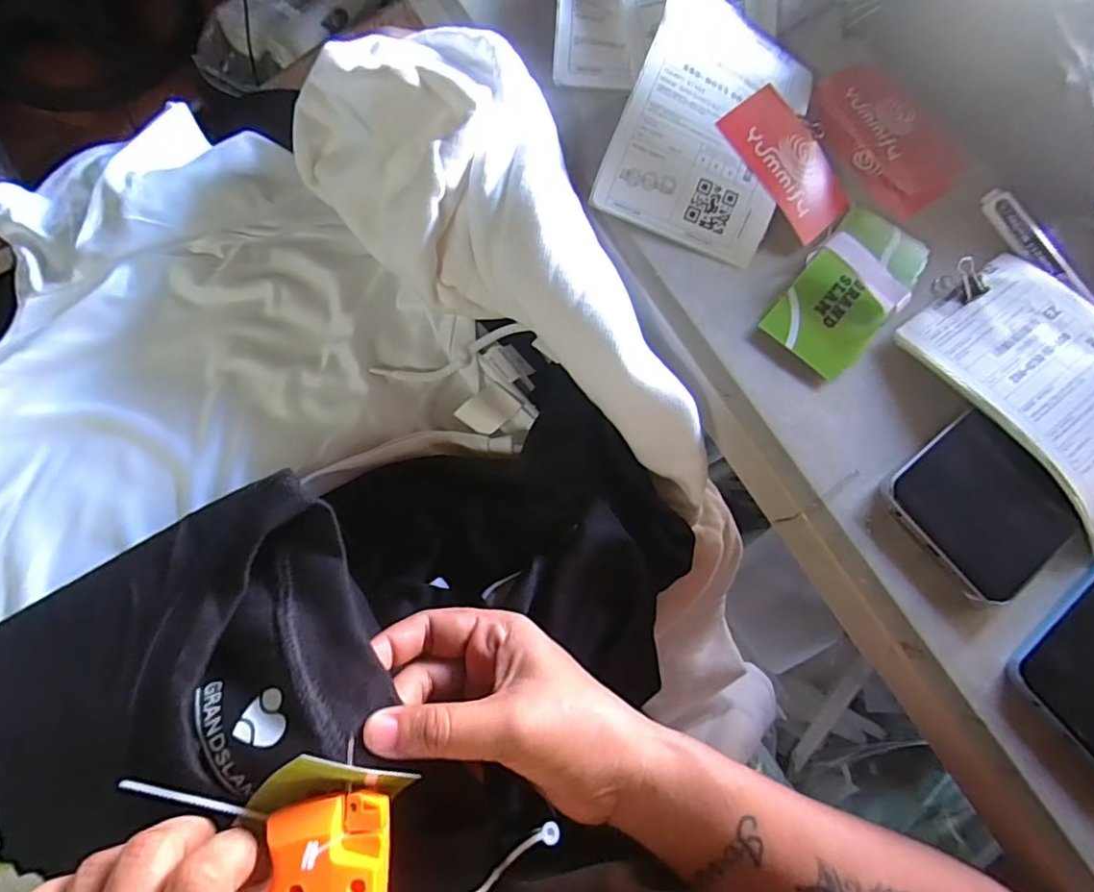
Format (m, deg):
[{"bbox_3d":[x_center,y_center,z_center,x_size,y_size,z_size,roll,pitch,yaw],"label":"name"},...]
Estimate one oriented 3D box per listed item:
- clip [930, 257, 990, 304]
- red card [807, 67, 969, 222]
[{"bbox_3d":[0.236,-0.092,0.328,0.021,0.020,0.023,-34,78,-11],"label":"clip"},{"bbox_3d":[0.211,-0.196,0.365,0.053,0.007,0.106,-29,78,6],"label":"red card"}]

